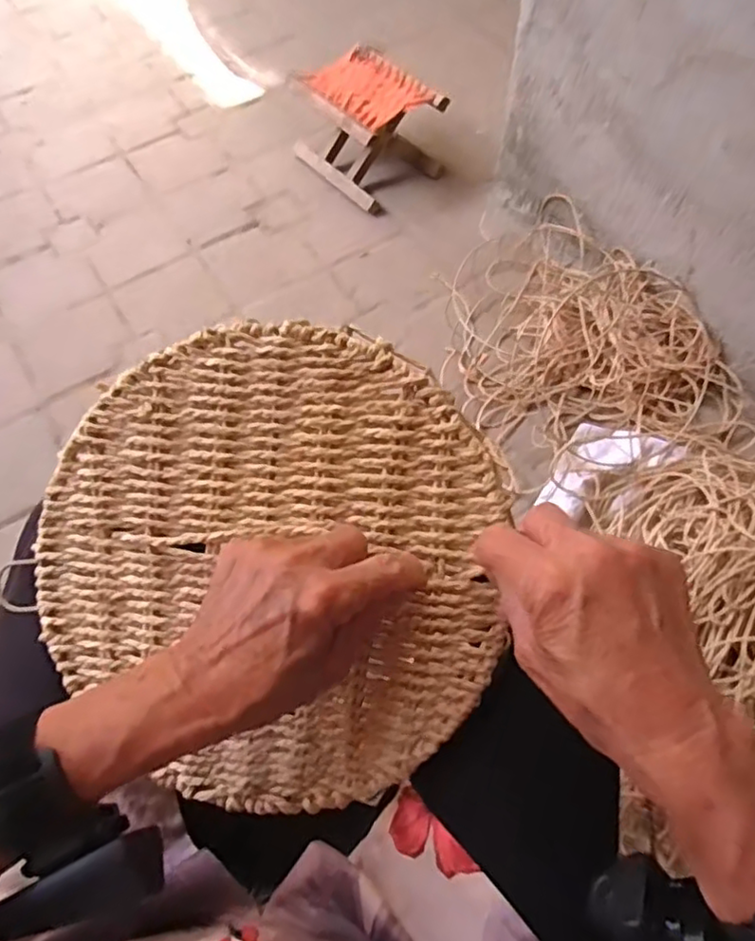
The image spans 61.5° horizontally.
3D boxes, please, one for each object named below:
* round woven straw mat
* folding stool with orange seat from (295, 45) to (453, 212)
[{"bbox_3d":[-0.066,0.057,0.376,0.269,0.004,0.276,0,91,6],"label":"round woven straw mat"},{"bbox_3d":[-0.024,-0.764,1.426,0.233,0.189,0.282,-33,64,-18],"label":"folding stool with orange seat"}]

